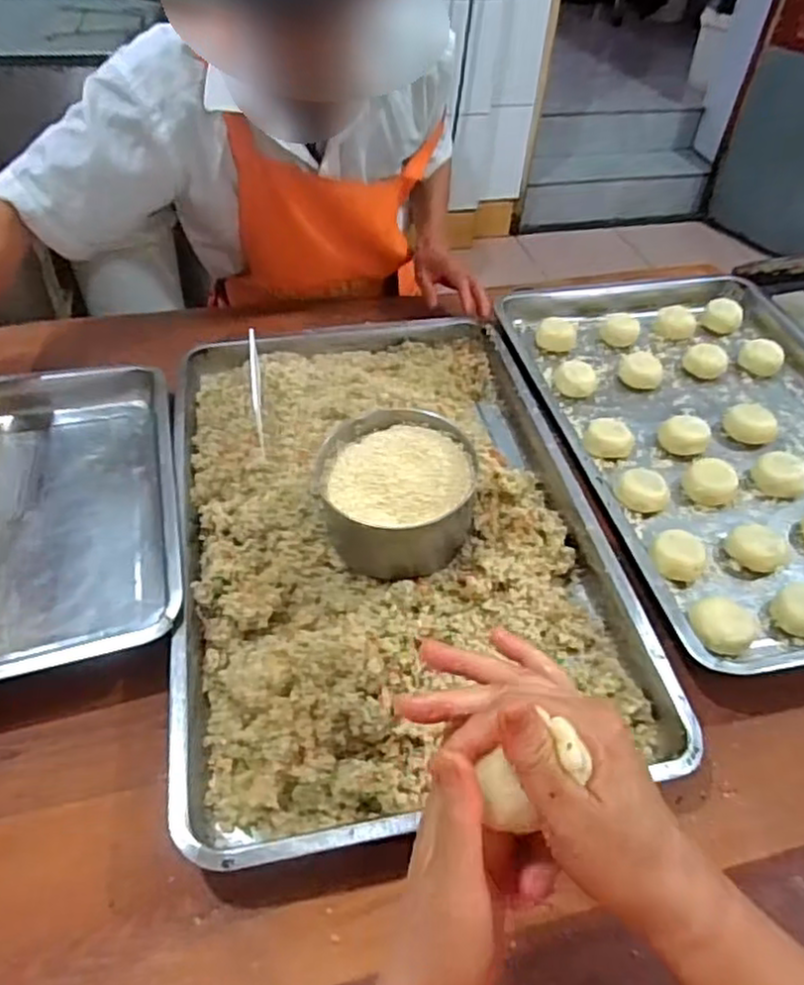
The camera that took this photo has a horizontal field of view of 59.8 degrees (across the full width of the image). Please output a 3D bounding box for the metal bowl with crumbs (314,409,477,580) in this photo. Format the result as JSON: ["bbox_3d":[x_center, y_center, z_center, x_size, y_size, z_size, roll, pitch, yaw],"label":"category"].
[{"bbox_3d":[-0.004,-0.002,0.633,0.137,0.074,0.133,2,47,-2],"label":"metal bowl with crumbs"}]

